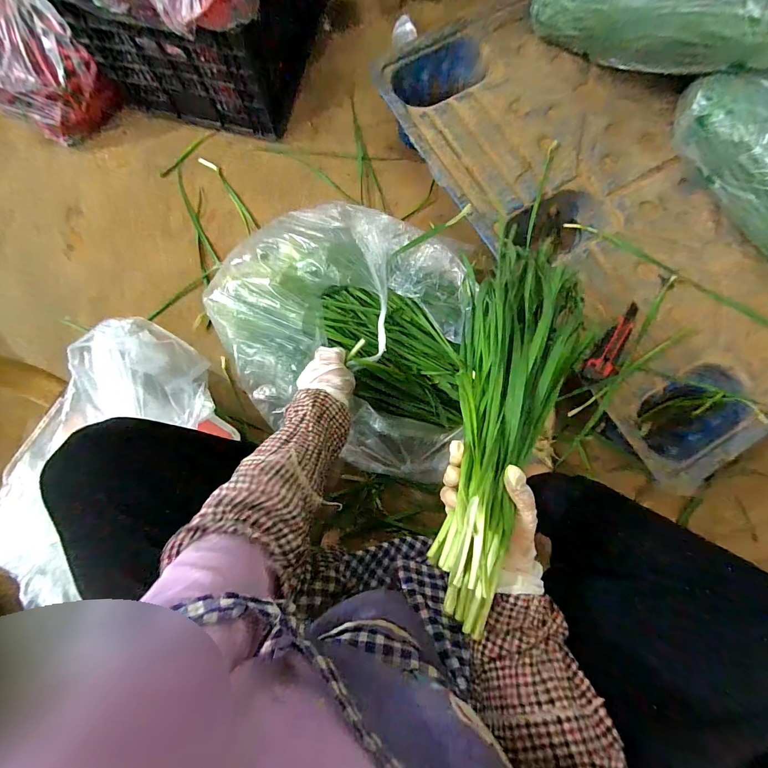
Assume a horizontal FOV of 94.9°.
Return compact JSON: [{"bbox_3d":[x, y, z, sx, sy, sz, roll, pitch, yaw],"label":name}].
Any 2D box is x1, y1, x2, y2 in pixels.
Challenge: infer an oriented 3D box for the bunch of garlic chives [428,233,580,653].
[{"bbox_3d":[0.131,0.030,0.363,0.114,0.071,0.389,18,70,2],"label":"bunch of garlic chives"}]

